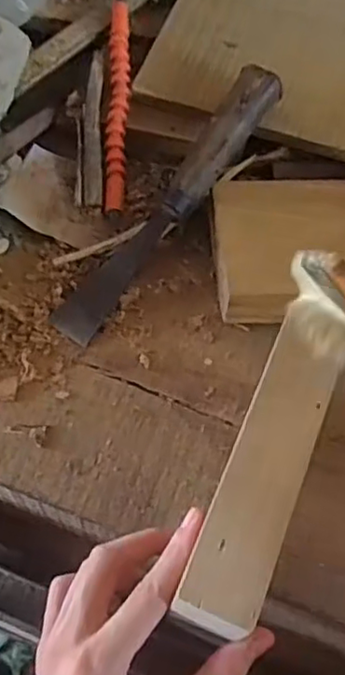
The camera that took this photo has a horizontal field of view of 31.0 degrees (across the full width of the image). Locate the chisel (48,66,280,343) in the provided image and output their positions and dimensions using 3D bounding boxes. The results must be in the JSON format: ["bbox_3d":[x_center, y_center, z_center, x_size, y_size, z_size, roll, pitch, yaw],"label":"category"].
[{"bbox_3d":[-0.001,-0.102,0.466,0.034,0.025,0.253,34,81,17],"label":"chisel"}]

